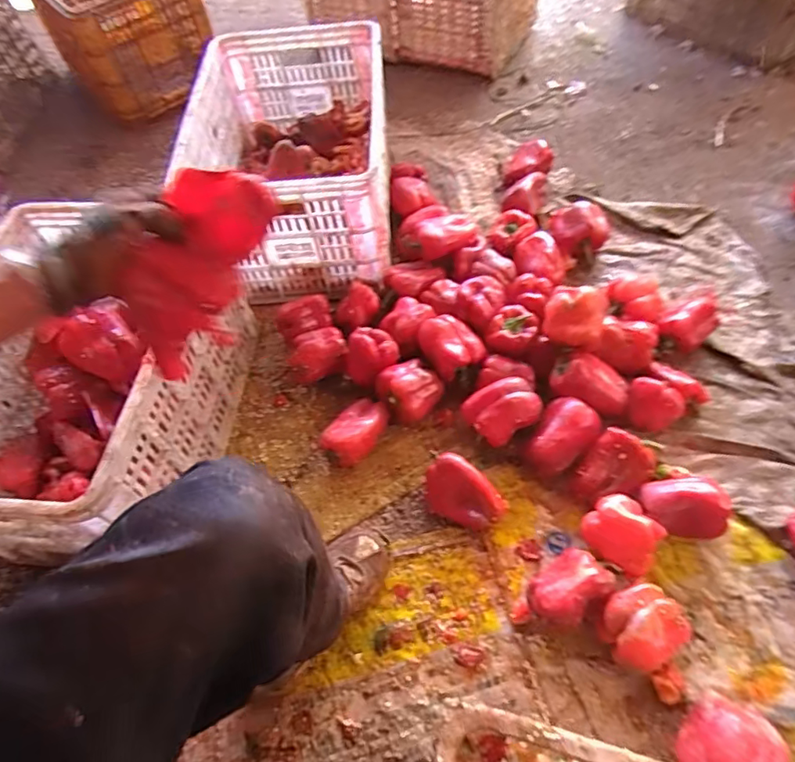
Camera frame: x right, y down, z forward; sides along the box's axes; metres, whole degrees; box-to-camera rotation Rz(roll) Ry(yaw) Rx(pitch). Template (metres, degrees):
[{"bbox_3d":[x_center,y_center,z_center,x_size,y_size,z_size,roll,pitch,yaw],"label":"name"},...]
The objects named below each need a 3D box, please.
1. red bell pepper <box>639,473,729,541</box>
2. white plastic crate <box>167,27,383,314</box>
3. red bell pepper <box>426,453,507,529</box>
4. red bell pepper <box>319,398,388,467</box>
[{"bbox_3d":[0.408,0.183,0.785,0.104,0.071,0.086,-7,59,0],"label":"red bell pepper"},{"bbox_3d":[-0.209,-0.467,1.131,0.364,0.264,0.543,-3,59,3],"label":"white plastic crate"},{"bbox_3d":[0.099,0.176,0.833,0.121,0.058,0.077,37,68,23],"label":"red bell pepper"},{"bbox_3d":[-0.066,0.085,0.912,0.082,0.060,0.123,25,64,18],"label":"red bell pepper"}]

